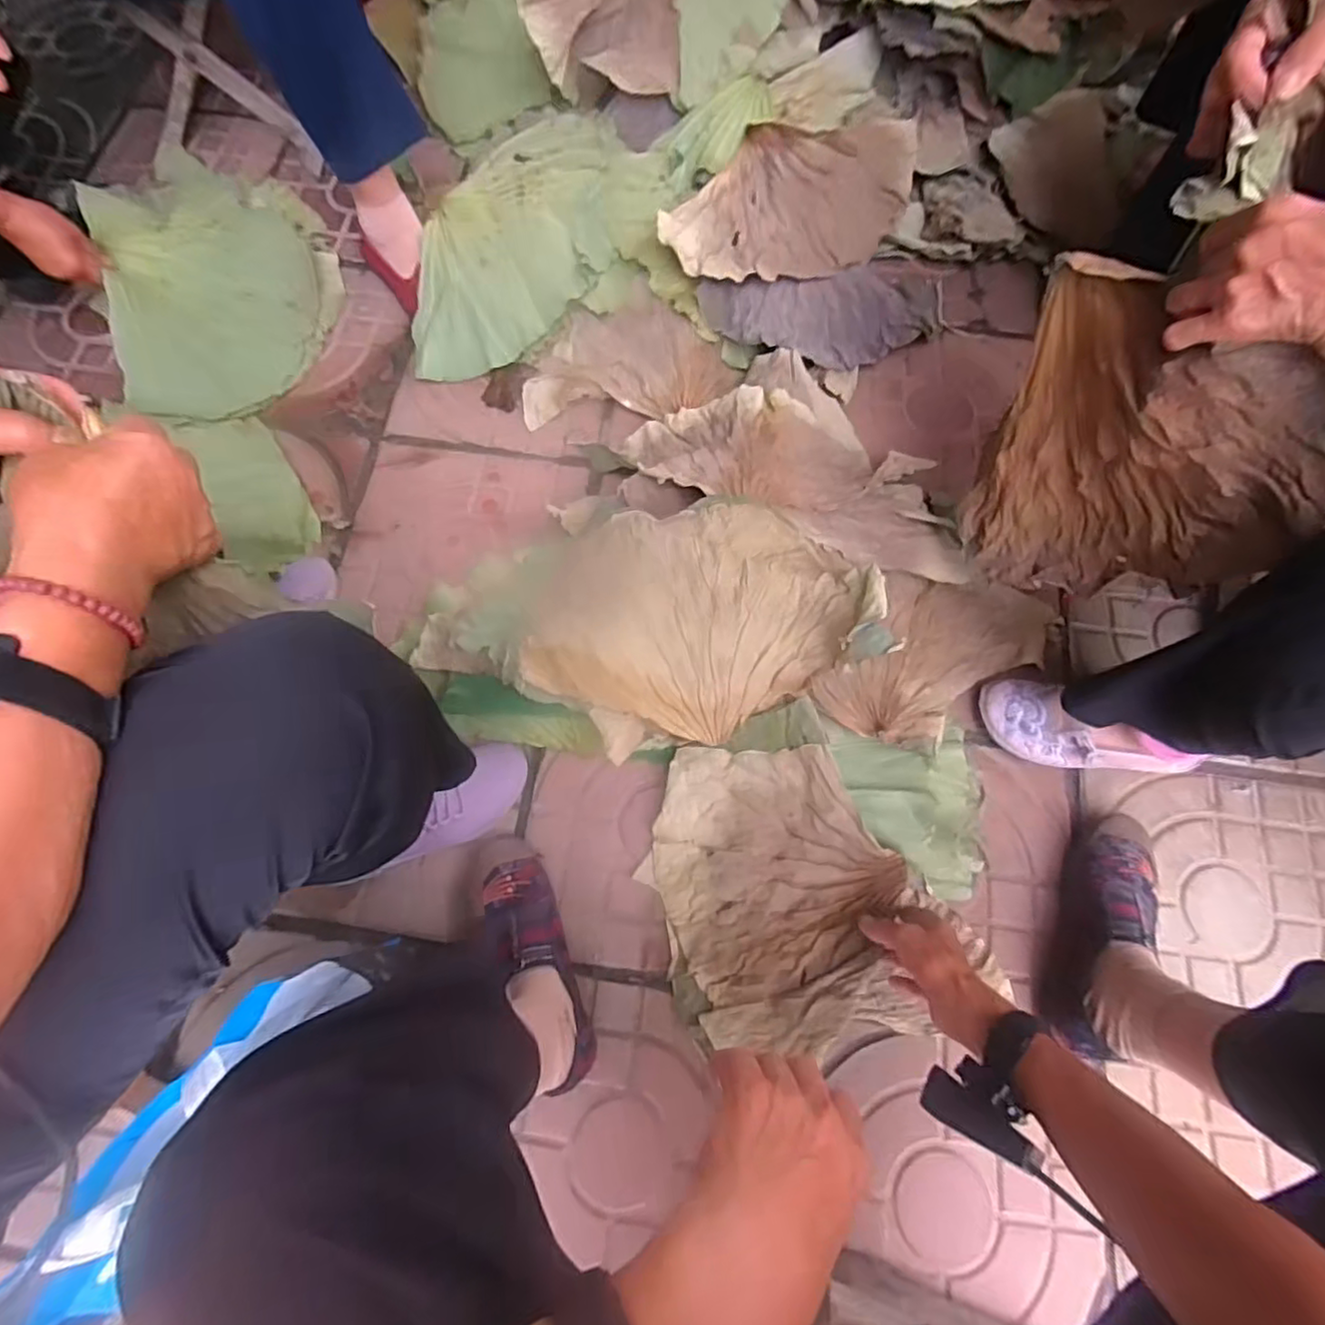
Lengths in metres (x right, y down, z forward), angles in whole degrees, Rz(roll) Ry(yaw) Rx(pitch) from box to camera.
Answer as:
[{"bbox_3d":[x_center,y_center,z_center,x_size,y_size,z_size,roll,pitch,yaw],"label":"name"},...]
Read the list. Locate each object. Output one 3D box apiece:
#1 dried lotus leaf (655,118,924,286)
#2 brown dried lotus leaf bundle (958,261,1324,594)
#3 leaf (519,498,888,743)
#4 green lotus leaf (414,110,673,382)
[{"bbox_3d":[0.192,-0.670,0.947,0.386,0.062,0.236,-43,76,-13],"label":"dried lotus leaf"},{"bbox_3d":[0.359,-0.166,0.544,0.042,0.290,0.257,-23,73,-7],"label":"brown dried lotus leaf bundle"},{"bbox_3d":[0.035,-0.051,0.707,0.361,0.090,0.233,-17,72,-5],"label":"leaf"},{"bbox_3d":[-0.186,-0.623,0.978,0.280,0.086,0.487,22,73,7],"label":"green lotus leaf"}]

